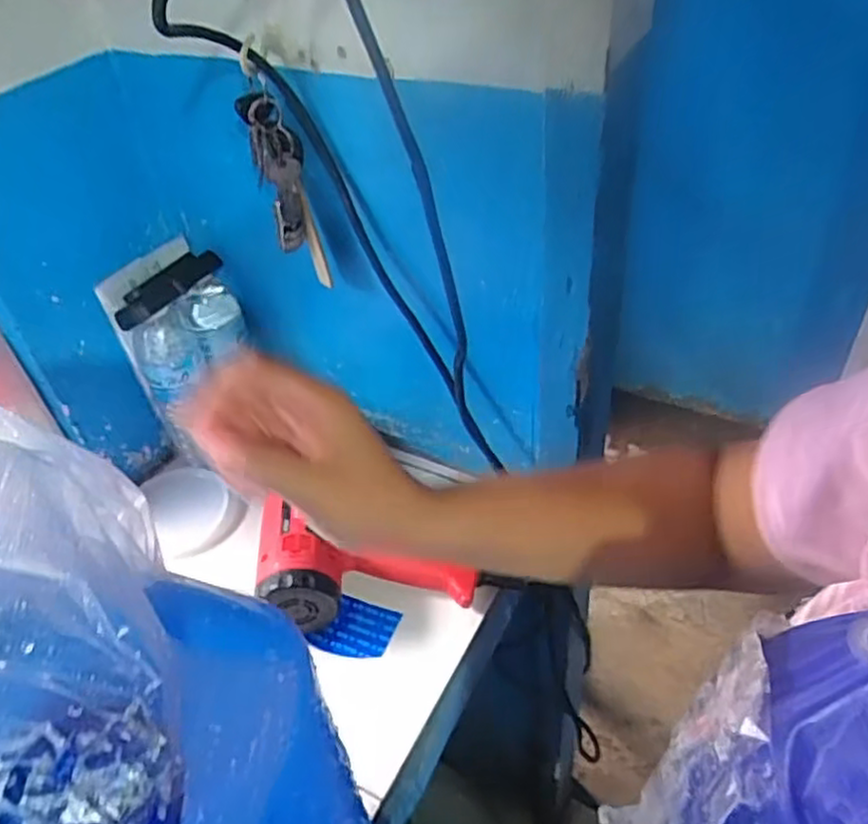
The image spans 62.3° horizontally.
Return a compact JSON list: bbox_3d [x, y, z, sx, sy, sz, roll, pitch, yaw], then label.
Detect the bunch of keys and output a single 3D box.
[{"bbox_3d":[-0.118,-0.175,0.579,0.039,0.153,0.020,-6,43,2],"label":"bunch of keys"}]

